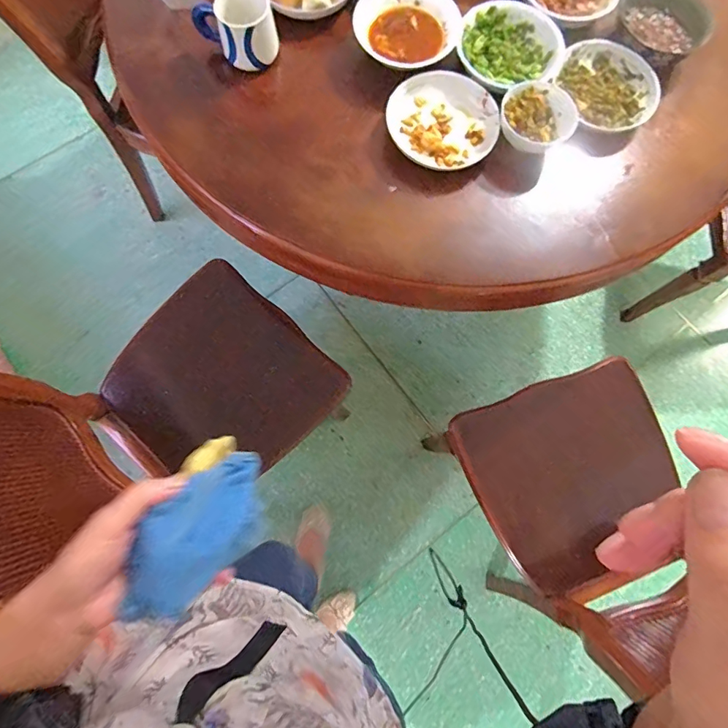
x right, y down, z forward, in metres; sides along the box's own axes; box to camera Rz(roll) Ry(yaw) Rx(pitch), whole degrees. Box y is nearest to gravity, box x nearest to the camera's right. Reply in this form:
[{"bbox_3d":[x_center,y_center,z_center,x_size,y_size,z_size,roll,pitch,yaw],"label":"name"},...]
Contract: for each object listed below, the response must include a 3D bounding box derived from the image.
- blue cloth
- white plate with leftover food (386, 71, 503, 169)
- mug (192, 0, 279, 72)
[{"bbox_3d":[-0.117,0.124,0.341,0.114,0.042,0.064,-42,80,-12],"label":"blue cloth"},{"bbox_3d":[0.131,-0.402,0.759,0.177,0.031,0.164,23,75,4],"label":"white plate with leftover food"},{"bbox_3d":[-0.203,-0.533,0.740,0.127,0.091,0.088,-11,76,-5],"label":"mug"}]

